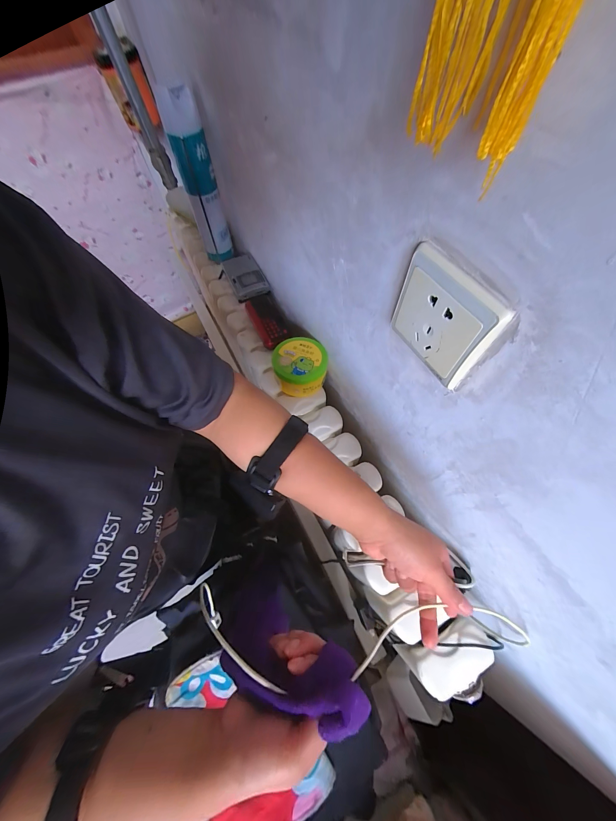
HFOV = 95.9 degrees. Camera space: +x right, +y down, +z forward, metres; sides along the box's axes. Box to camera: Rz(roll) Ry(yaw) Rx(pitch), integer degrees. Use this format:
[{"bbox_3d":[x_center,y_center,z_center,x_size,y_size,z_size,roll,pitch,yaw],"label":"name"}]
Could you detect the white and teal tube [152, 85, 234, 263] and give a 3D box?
[{"bbox_3d":[-0.199,-0.411,0.522,0.060,0.259,0.048,-21,66,-8],"label":"white and teal tube"}]

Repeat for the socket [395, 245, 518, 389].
[{"bbox_3d":[0.102,-0.071,0.218,0.011,0.078,0.085,-27,67,-11],"label":"socket"}]

